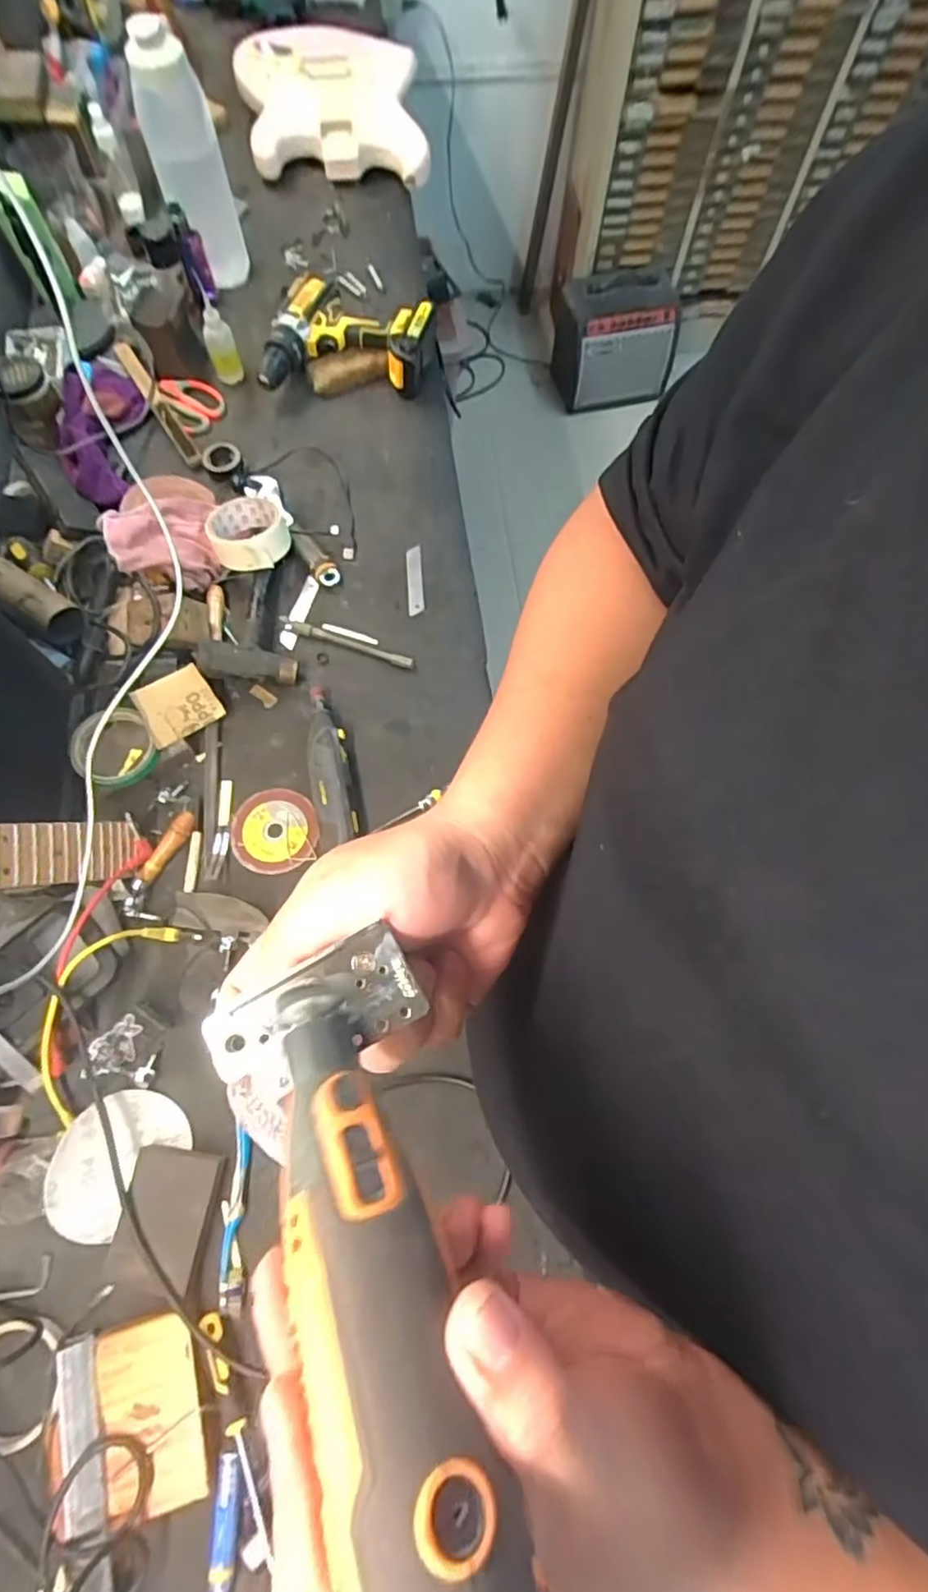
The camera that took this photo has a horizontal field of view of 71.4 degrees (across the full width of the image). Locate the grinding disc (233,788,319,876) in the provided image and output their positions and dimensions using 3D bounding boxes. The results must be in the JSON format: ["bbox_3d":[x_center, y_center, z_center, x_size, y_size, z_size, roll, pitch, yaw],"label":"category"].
[{"bbox_3d":[-0.201,0.036,0.691,0.091,0.010,0.092,1,69,-1],"label":"grinding disc"}]

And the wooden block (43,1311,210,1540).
[{"bbox_3d":[-0.265,0.482,0.500,0.120,0.013,0.119,-11,70,-6],"label":"wooden block"}]

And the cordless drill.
[{"bbox_3d":[-0.159,-0.607,0.880,0.198,0.072,0.194,18,70,5],"label":"cordless drill"}]

